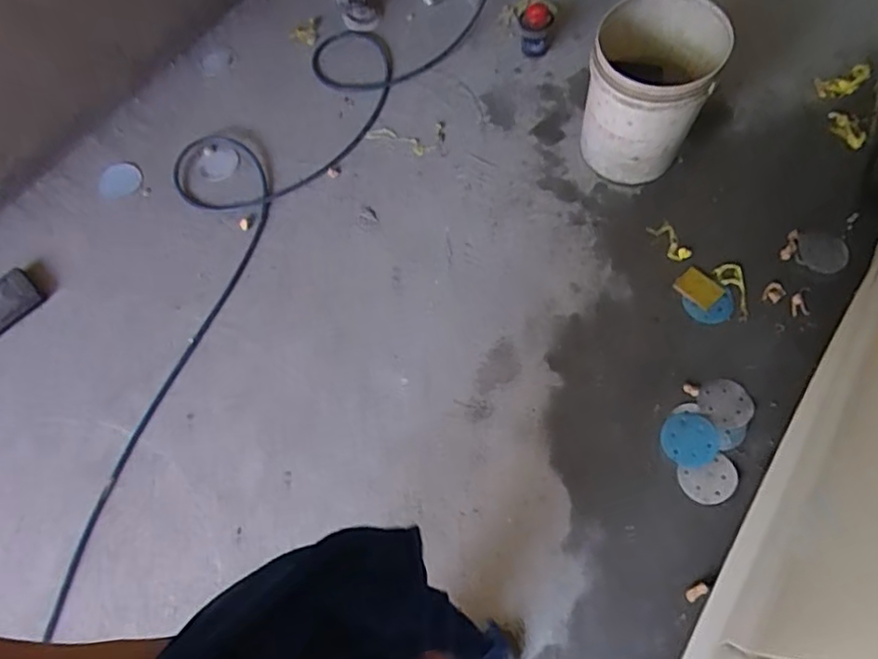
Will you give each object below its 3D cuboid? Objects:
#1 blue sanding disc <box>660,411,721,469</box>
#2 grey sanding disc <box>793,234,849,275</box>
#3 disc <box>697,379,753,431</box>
[{"bbox_3d":[0.567,0.249,1.379,0.134,0.008,0.122,-2,65,4],"label":"blue sanding disc"},{"bbox_3d":[0.994,-0.199,1.584,0.127,0.005,0.118,-2,65,4],"label":"grey sanding disc"},{"bbox_3d":[0.669,0.174,1.423,0.124,0.009,0.115,-2,65,4],"label":"disc"}]

